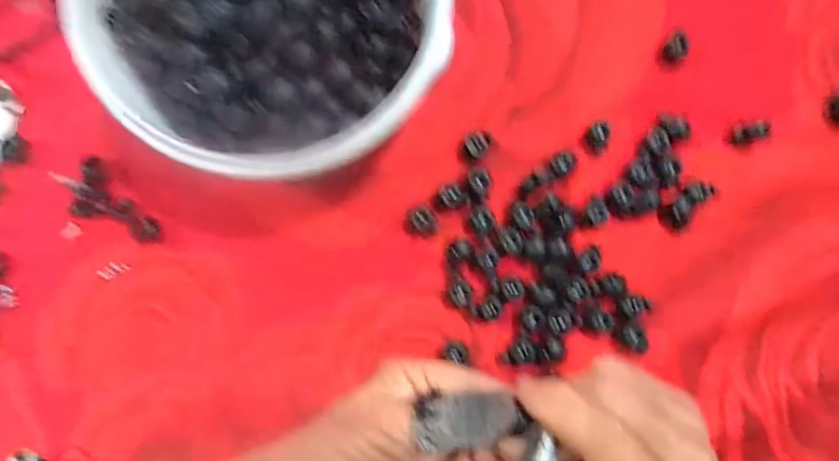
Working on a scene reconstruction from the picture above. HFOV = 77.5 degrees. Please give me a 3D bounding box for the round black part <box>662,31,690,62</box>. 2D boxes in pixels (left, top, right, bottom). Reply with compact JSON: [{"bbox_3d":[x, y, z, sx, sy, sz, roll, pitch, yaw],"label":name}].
[{"bbox_3d":[0.150,-0.107,0.308,0.013,0.012,0.014,0,86,-4],"label":"round black part"}]

